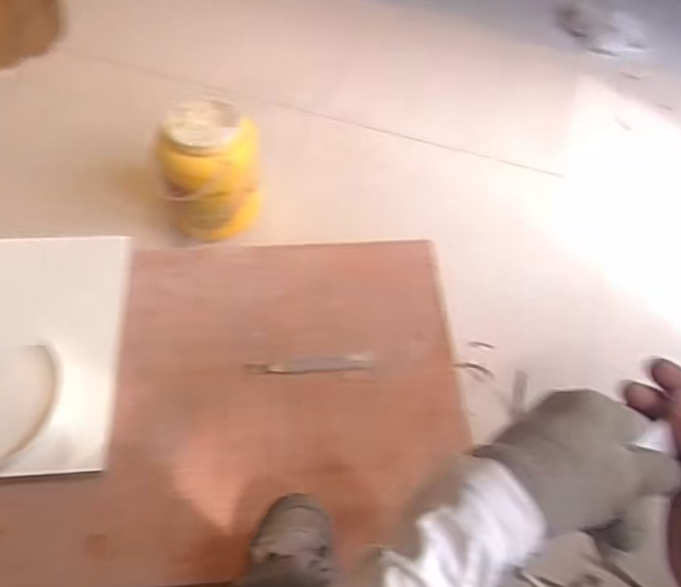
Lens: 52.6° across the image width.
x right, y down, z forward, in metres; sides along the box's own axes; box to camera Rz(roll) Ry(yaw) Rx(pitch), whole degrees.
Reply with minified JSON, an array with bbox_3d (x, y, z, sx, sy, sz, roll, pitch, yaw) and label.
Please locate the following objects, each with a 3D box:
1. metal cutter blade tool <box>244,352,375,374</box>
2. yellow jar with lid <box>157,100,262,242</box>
[{"bbox_3d":[-0.042,0.097,0.961,0.177,0.014,0.023,-2,56,-4],"label":"metal cutter blade tool"},{"bbox_3d":[-0.220,-0.196,1.138,0.144,0.209,0.144,-37,65,-24],"label":"yellow jar with lid"}]

